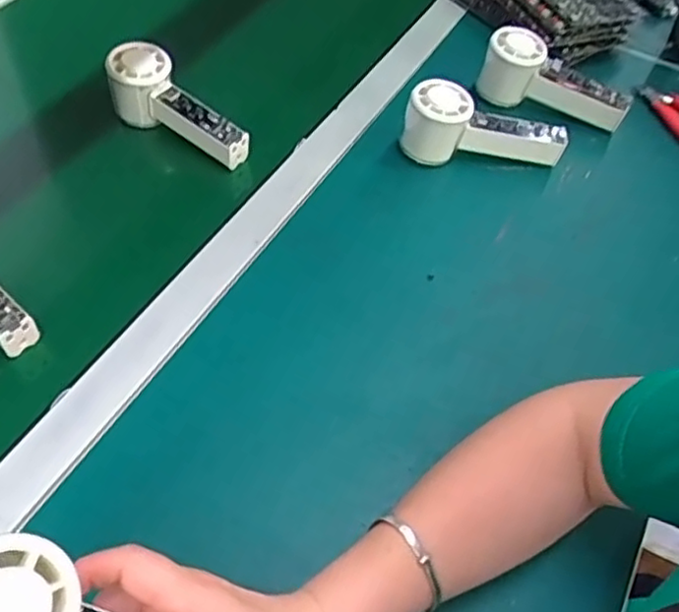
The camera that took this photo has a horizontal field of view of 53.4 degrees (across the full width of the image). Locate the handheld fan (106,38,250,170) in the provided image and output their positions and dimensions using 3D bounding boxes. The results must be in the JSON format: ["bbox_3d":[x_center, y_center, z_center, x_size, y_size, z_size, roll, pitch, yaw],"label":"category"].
[{"bbox_3d":[-0.152,-0.184,0.641,0.160,0.065,0.054,37,59,5],"label":"handheld fan"}]

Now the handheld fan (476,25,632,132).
[{"bbox_3d":[0.215,-0.225,0.695,0.150,0.066,0.050,23,55,-6],"label":"handheld fan"}]

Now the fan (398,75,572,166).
[{"bbox_3d":[0.134,-0.163,0.642,0.153,0.067,0.048,10,53,-14],"label":"fan"}]

